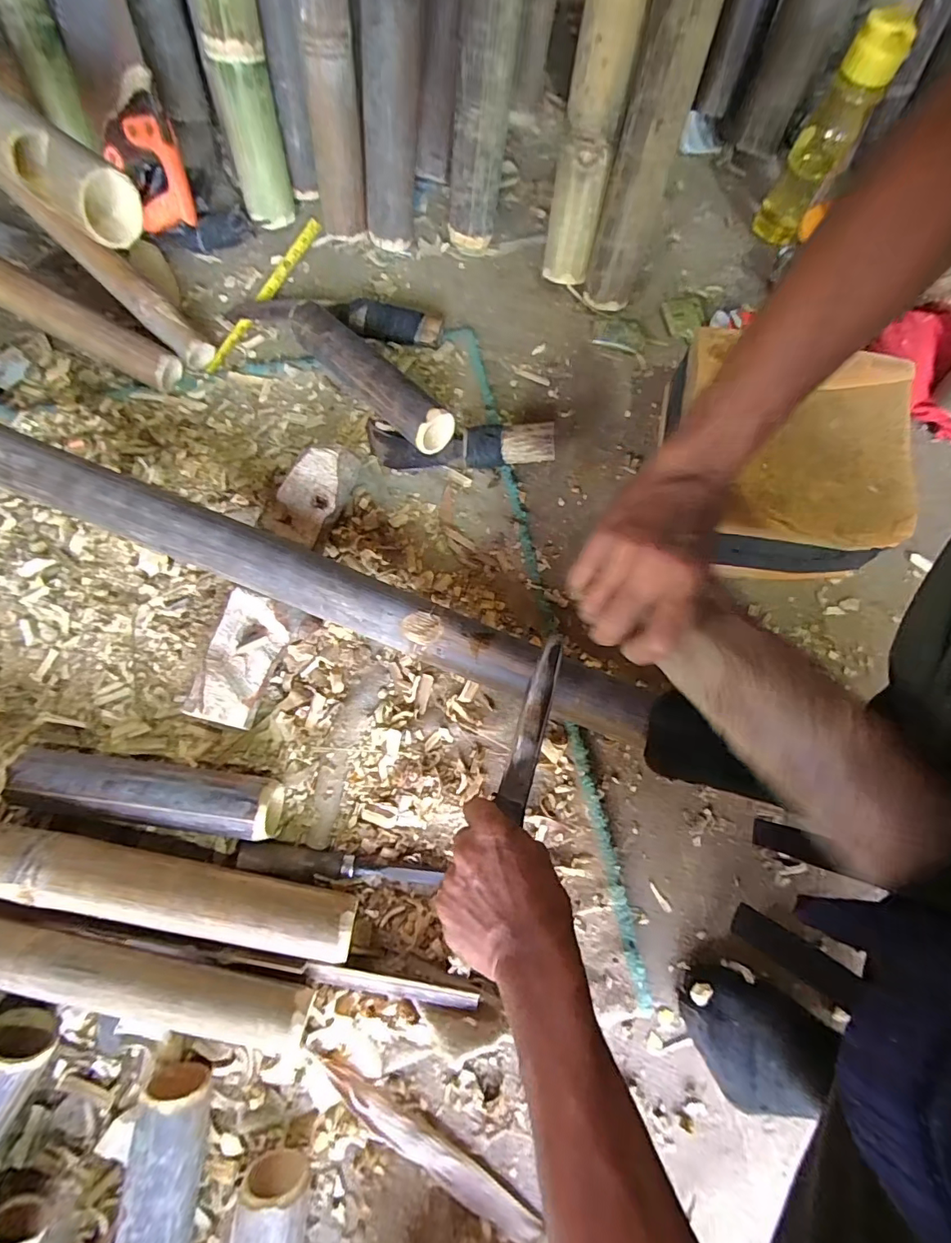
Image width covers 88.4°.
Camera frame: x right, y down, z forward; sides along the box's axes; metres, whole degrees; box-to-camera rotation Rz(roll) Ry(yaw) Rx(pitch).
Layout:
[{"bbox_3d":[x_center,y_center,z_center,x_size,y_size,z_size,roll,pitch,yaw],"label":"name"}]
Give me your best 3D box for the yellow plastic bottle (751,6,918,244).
[{"bbox_3d":[0.452,-0.621,0.632,0.062,0.231,0.064,32,76,7],"label":"yellow plastic bottle"}]

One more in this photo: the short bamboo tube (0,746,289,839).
[{"bbox_3d":[-0.320,0.166,0.480,0.250,0.059,0.056,8,74,0],"label":"short bamboo tube"}]

